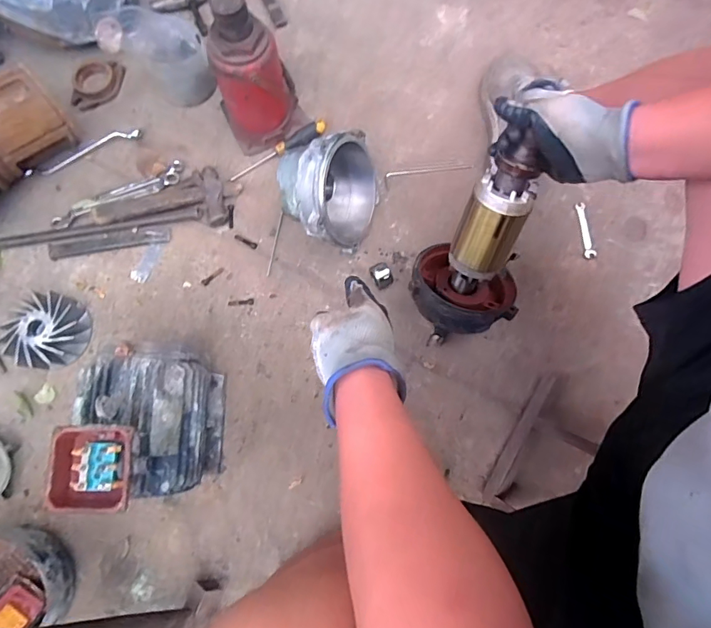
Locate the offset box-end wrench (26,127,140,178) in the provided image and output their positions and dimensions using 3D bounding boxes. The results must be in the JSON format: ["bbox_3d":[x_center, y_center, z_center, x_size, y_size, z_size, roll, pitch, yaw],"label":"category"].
[{"bbox_3d":[-0.562,-0.337,0.931,0.237,0.029,0.036,-25,78,-5],"label":"offset box-end wrench"}]

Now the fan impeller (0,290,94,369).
[{"bbox_3d":[-0.573,0.029,0.831,0.136,0.052,0.139,20,78,5],"label":"fan impeller"}]

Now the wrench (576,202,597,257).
[{"bbox_3d":[0.461,-0.168,0.893,0.026,0.009,0.112,-3,77,0],"label":"wrench"}]

